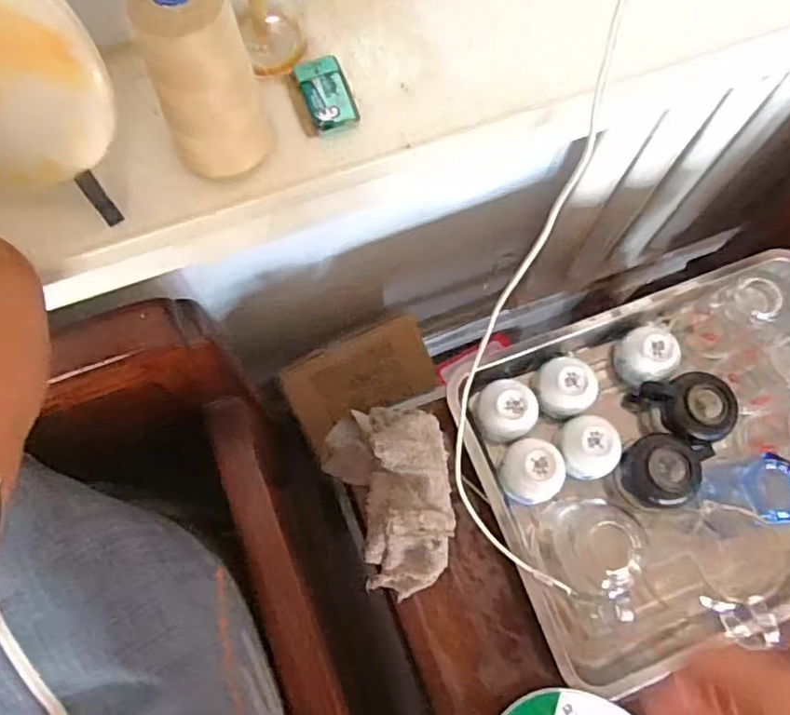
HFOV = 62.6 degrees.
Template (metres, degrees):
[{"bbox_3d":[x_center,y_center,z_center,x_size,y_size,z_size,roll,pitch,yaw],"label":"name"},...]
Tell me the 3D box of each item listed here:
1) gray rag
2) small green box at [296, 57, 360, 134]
[{"bbox_3d":[-0.005,0.133,0.620,0.116,0.063,0.171,-5,73,-3],"label":"gray rag"},{"bbox_3d":[-0.041,-0.162,0.397,0.028,0.007,0.050,-20,74,-8],"label":"small green box"}]

